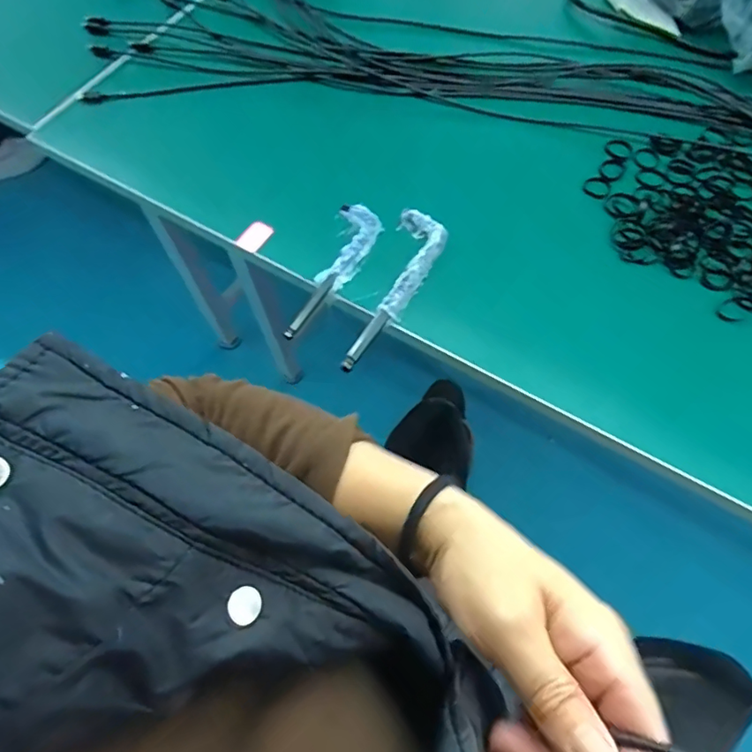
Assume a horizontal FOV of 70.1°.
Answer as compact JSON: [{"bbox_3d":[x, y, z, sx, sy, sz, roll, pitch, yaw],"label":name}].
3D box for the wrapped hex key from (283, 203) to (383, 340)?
[{"bbox_3d":[-0.034,-0.098,0.497,0.043,0.013,0.157,17,64,8],"label":"wrapped hex key"}]

